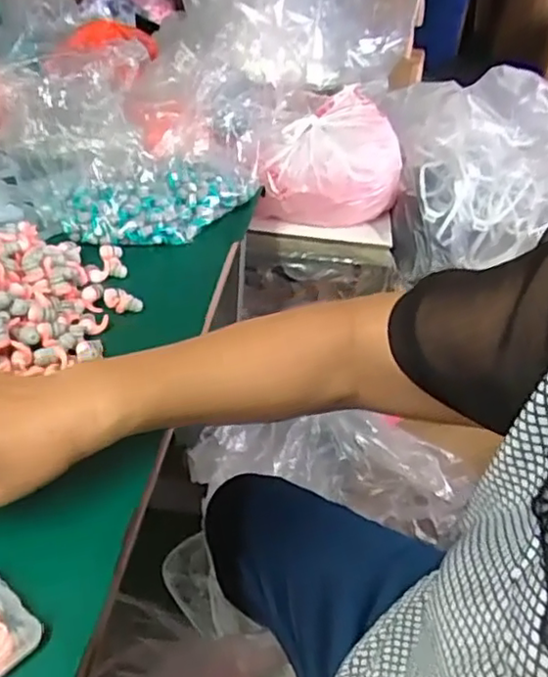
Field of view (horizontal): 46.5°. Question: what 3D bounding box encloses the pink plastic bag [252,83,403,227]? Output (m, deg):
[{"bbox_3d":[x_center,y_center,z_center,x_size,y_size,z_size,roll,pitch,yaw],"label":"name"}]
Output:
[{"bbox_3d":[0.081,-0.217,0.817,0.183,0.129,0.107,-28,49,-36],"label":"pink plastic bag"}]

